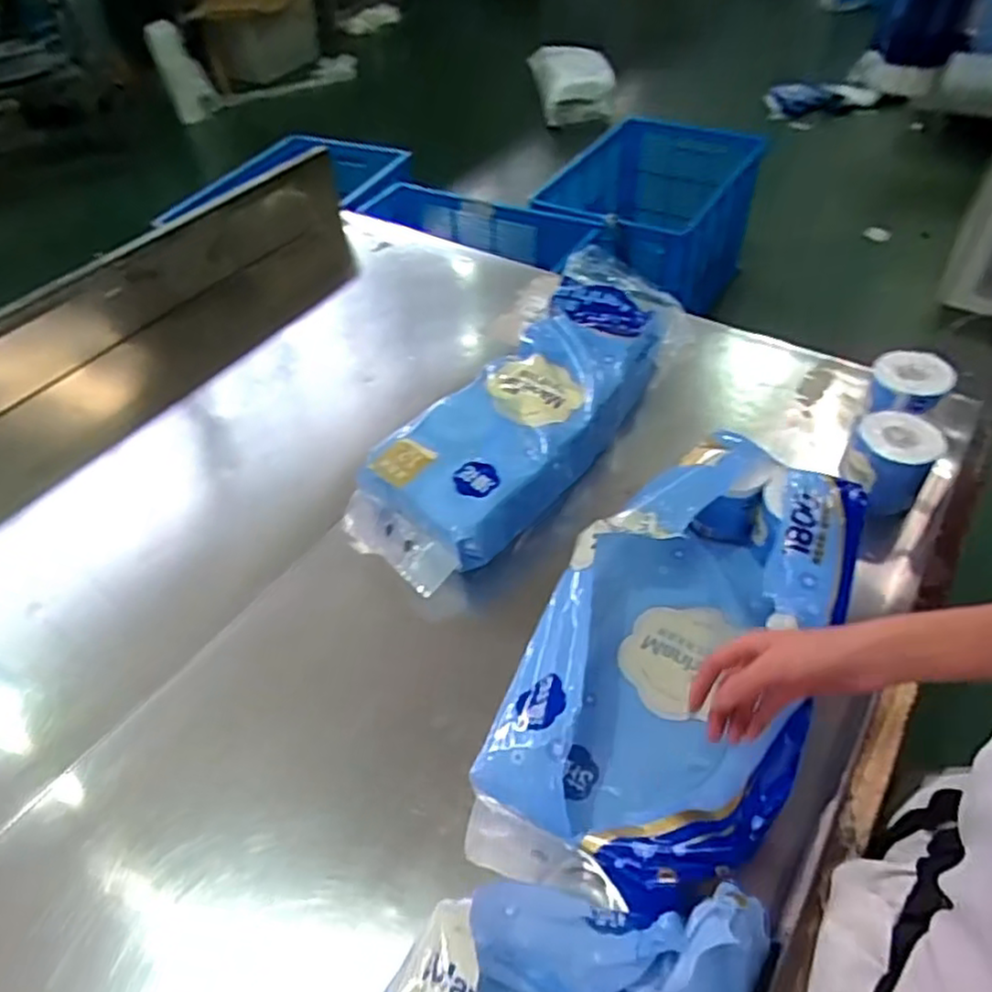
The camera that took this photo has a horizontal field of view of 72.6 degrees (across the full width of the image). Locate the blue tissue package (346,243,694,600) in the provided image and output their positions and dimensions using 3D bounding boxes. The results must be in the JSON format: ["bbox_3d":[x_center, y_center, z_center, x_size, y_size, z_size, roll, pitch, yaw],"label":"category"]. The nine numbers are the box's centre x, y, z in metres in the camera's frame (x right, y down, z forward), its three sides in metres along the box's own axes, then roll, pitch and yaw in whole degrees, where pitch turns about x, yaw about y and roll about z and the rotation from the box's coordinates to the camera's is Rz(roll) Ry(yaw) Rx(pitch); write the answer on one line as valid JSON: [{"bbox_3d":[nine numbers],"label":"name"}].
[{"bbox_3d":[0.056,-0.155,1.111,0.260,0.135,0.729,26,56,24],"label":"blue tissue package"}]

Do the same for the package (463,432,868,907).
[{"bbox_3d":[0.209,0.175,0.780,0.285,0.133,0.565,26,58,24],"label":"package"}]

